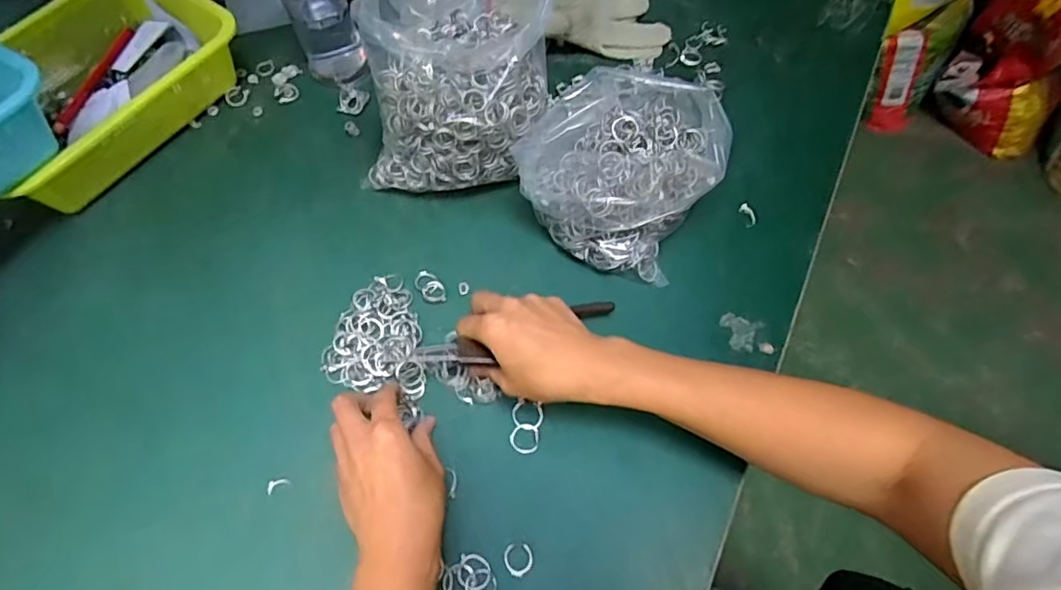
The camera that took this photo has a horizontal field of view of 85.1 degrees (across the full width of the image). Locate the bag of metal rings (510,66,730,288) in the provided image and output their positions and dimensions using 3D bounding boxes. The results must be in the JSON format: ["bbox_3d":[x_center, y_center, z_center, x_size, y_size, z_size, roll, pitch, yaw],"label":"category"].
[{"bbox_3d":[0.077,-0.108,0.493,0.152,0.094,0.144,29,67,15],"label":"bag of metal rings"}]

